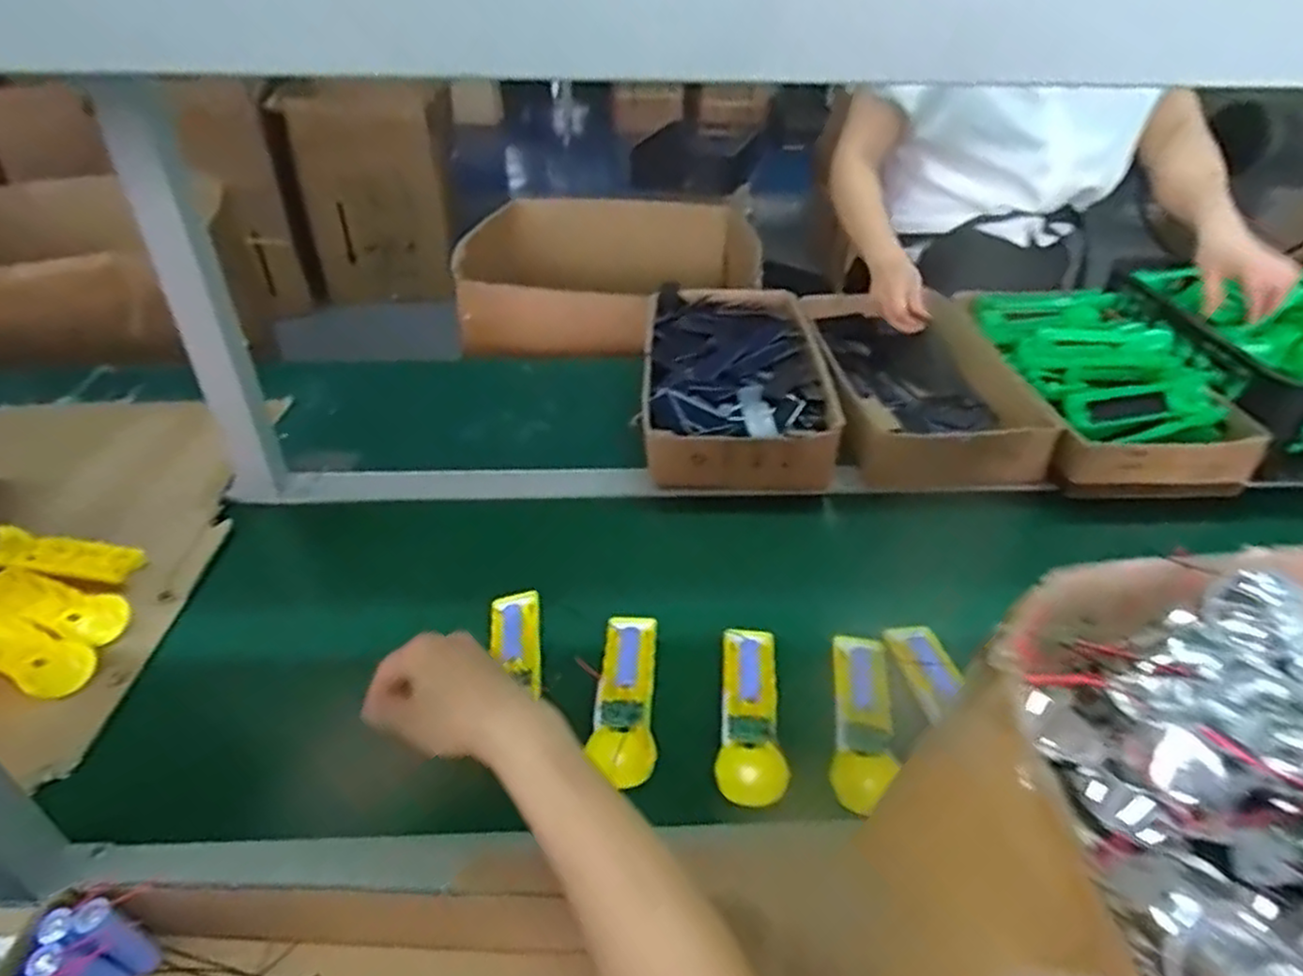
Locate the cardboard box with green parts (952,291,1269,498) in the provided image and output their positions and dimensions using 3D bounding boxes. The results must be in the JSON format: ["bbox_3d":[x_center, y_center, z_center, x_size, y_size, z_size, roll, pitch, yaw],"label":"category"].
[{"bbox_3d":[0.580,-0.155,0.984,0.218,0.109,0.413,-2,38,-1],"label":"cardboard box with green parts"}]

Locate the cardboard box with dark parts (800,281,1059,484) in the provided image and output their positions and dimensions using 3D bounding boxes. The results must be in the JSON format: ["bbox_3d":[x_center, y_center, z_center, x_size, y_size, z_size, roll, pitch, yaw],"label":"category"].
[{"bbox_3d":[0.360,-0.158,1.036,0.237,0.099,0.436,1,38,2],"label":"cardboard box with dark parts"}]

